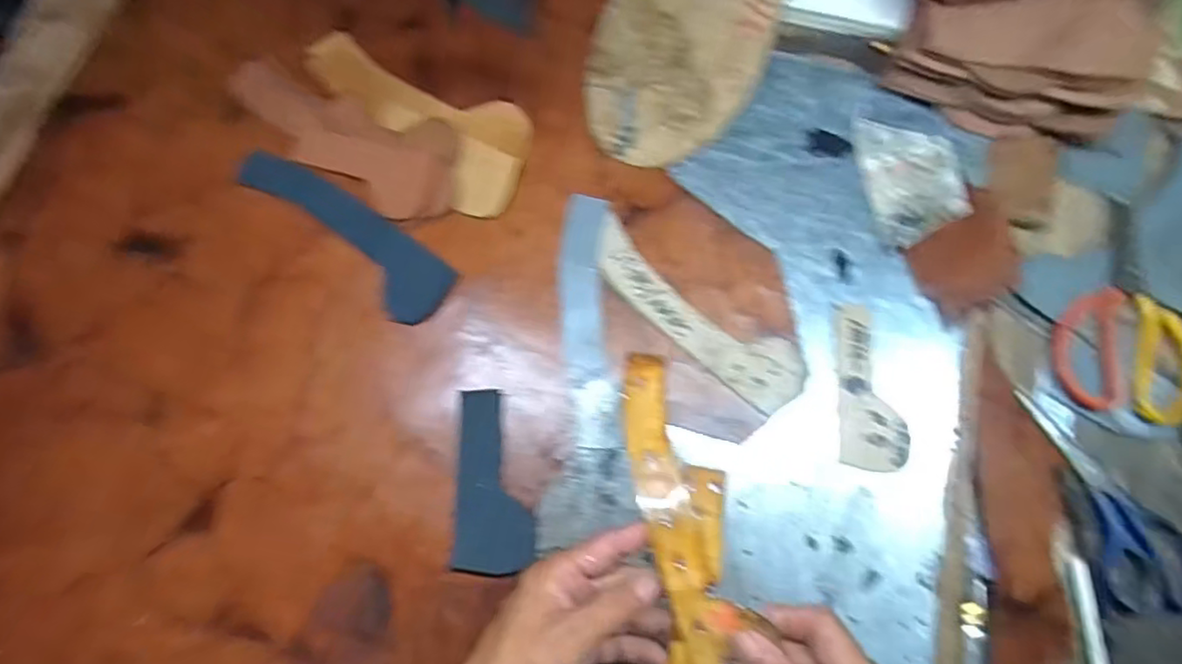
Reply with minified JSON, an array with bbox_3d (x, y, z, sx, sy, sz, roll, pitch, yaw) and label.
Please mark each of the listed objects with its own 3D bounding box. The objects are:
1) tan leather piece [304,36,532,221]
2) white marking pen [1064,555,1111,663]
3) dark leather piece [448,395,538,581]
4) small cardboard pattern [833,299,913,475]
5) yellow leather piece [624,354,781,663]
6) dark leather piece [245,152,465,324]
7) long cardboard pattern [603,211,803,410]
[{"bbox_3d":[-0.152,-0.178,0.523,0.221,0.009,0.096,27,77,6],"label":"tan leather piece"},{"bbox_3d":[0.352,0.206,0.445,0.015,0.007,0.089,-5,76,-2],"label":"white marking pen"},{"bbox_3d":[-0.073,0.108,0.457,0.055,0.004,0.128,-6,76,-2],"label":"dark leather piece"},{"bbox_3d":[0.210,0.040,0.474,0.047,0.005,0.124,2,73,5],"label":"small cardboard pattern"},{"bbox_3d":[0.054,0.103,0.372,0.050,0.018,0.190,-12,71,-4],"label":"yellow leather piece"},{"bbox_3d":[-0.191,-0.077,0.492,0.189,0.004,0.053,36,78,8],"label":"dark leather piece"},{"bbox_3d":[0.080,-0.016,0.487,0.193,0.004,0.053,40,79,9],"label":"long cardboard pattern"}]

